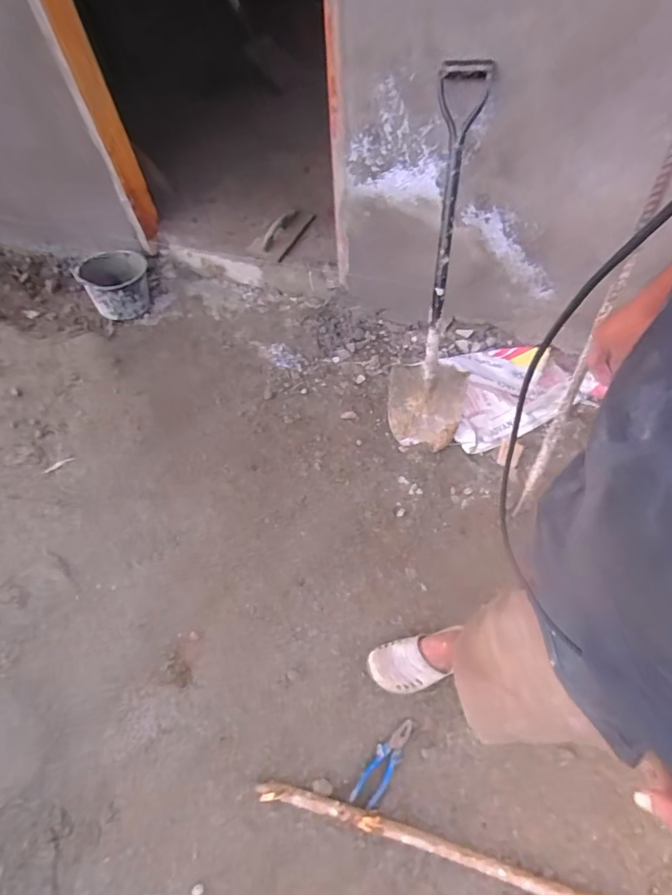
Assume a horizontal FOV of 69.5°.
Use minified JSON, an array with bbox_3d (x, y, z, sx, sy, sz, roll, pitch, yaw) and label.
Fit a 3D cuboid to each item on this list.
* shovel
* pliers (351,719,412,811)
[{"bbox_3d":[0.282,-0.459,1.358,0.232,0.970,0.179,-3,32,-3],"label":"shovel"},{"bbox_3d":[0.106,0.674,1.045,0.055,0.023,0.192,29,58,18],"label":"pliers"}]

